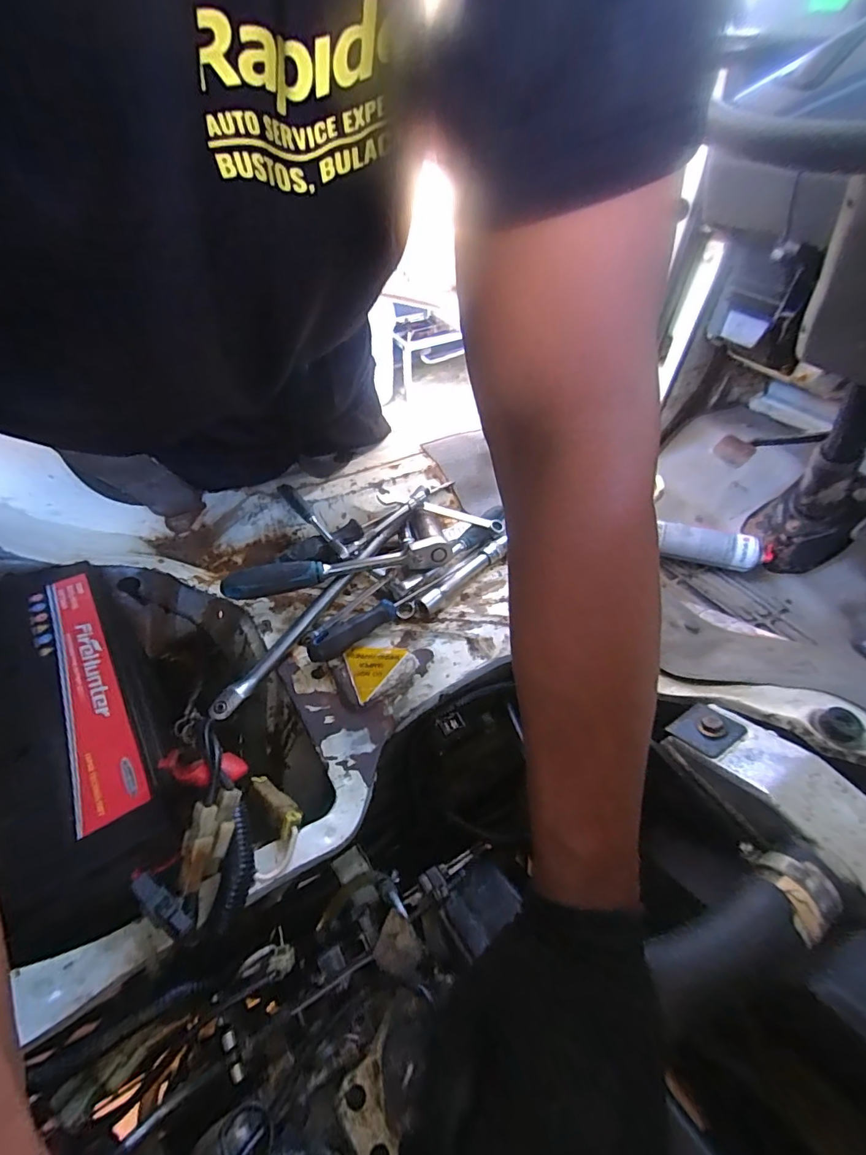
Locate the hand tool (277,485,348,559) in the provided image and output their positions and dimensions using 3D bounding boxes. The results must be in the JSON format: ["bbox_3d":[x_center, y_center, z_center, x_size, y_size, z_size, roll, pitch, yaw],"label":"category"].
[{"bbox_3d":[-0.143,-0.070,0.570,0.013,0.021,0.139,-33,56,-27],"label":"hand tool"}]

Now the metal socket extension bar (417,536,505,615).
[{"bbox_3d":[0.037,-0.003,0.548,0.018,0.022,0.139,36,56,27],"label":"metal socket extension bar"}]

